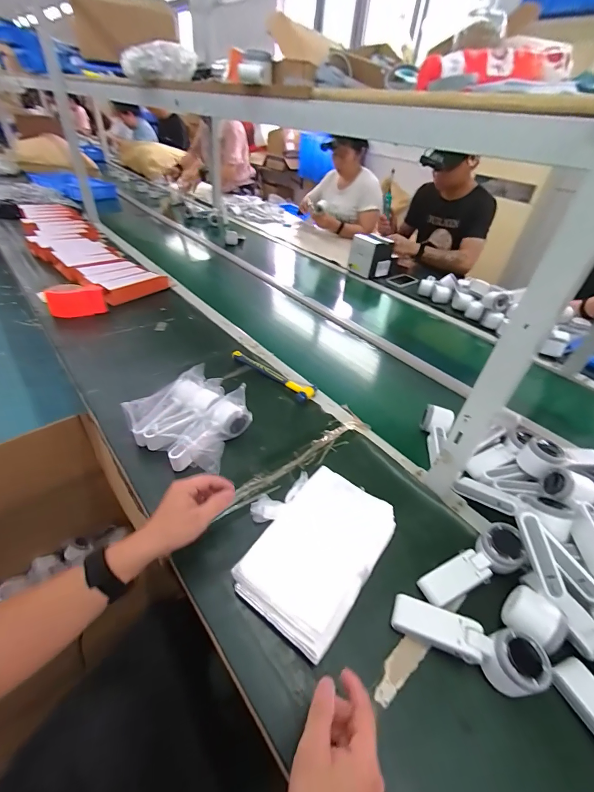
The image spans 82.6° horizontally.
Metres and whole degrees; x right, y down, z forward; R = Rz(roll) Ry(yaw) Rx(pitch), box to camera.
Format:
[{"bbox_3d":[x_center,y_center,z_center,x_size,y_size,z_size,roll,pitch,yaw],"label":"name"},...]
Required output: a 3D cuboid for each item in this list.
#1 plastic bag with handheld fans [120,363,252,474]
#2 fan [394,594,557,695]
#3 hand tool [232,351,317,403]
[{"bbox_3d":[-0.189,0.049,0.643,0.190,0.084,0.180,28,44,24],"label":"plastic bag with handheld fans"},{"bbox_3d":[0.206,0.295,0.414,0.166,0.052,0.051,20,42,16],"label":"fan"},{"bbox_3d":[-0.061,-0.059,0.833,0.245,0.023,0.052,32,46,27],"label":"hand tool"}]

